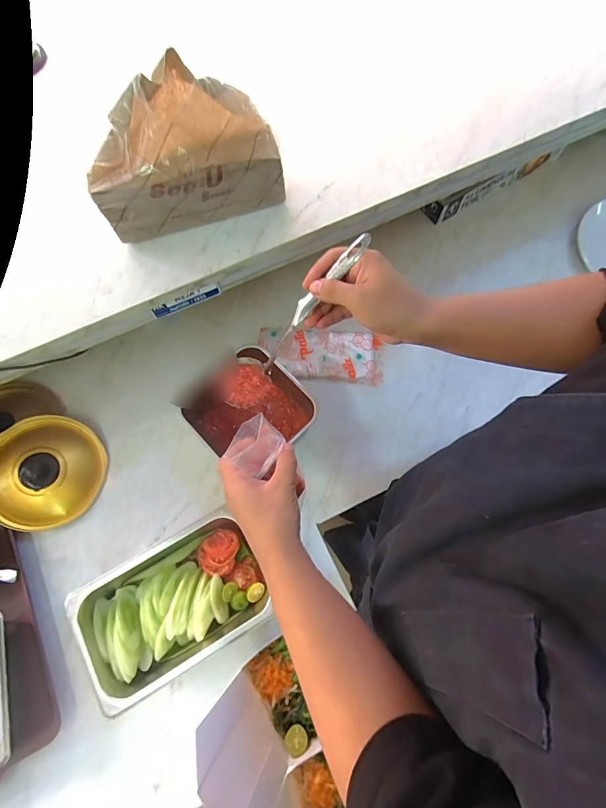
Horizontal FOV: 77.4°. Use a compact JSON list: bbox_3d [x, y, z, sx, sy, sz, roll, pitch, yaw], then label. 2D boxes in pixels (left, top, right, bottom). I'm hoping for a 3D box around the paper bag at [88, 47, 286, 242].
[{"bbox_3d":[-0.137,-0.279,0.436,0.216,0.142,0.080,-20,71,-5],"label":"paper bag"}]

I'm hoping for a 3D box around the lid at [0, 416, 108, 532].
[{"bbox_3d":[-0.405,0.105,0.588,0.177,0.054,0.177,3,80,-19],"label":"lid"}]

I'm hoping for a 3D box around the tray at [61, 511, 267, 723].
[{"bbox_3d":[-0.176,0.277,0.529,0.250,0.056,0.158,-30,72,-8],"label":"tray"}]

